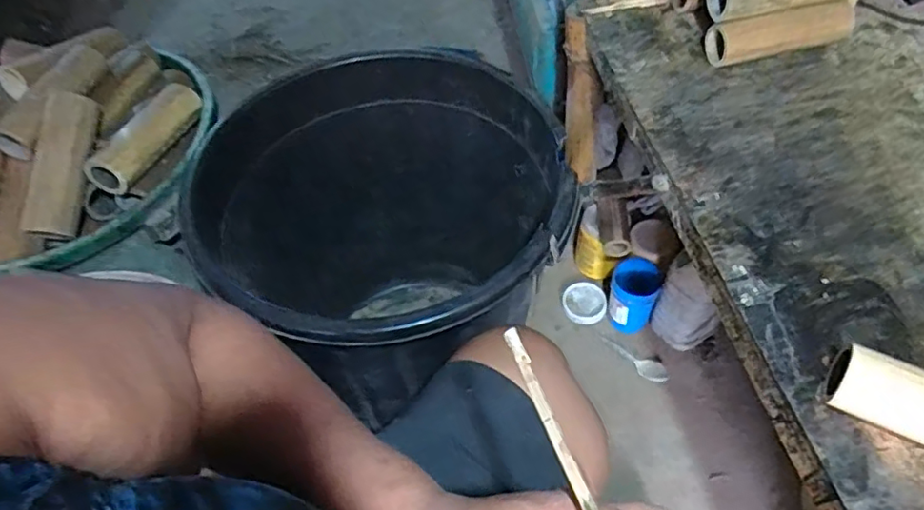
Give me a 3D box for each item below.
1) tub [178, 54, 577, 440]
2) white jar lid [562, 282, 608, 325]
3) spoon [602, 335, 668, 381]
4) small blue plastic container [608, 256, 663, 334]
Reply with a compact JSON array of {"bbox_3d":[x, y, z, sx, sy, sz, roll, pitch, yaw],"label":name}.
[{"bbox_3d":[-0.079,0.014,0.920,0.467,0.455,0.456,-1,52,2],"label":"tub"},{"bbox_3d":[0.246,0.096,1.203,0.083,0.016,0.094,2,52,5],"label":"white jar lid"},{"bbox_3d":[0.321,0.199,1.125,0.137,0.009,0.039,25,58,21],"label":"spoon"},{"bbox_3d":[0.325,0.078,1.139,0.085,0.135,0.081,-1,52,2],"label":"small blue plastic container"}]

